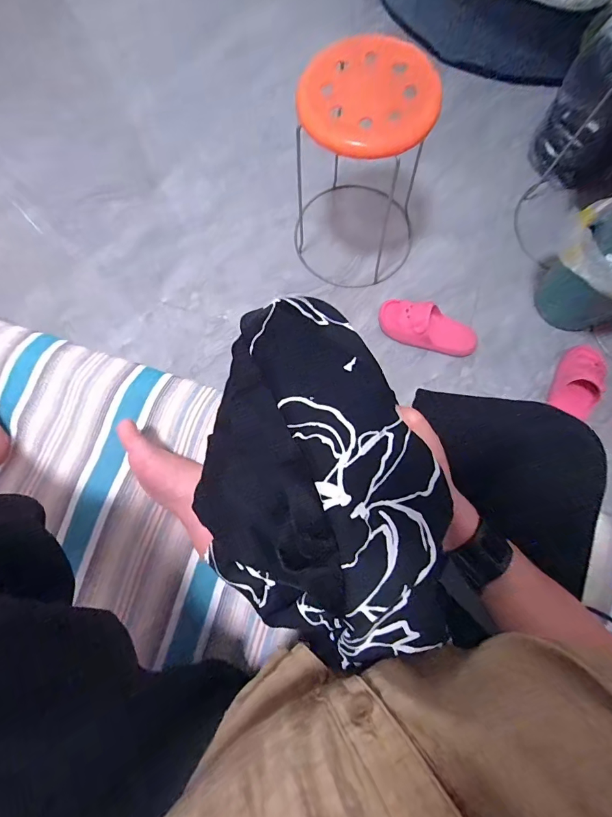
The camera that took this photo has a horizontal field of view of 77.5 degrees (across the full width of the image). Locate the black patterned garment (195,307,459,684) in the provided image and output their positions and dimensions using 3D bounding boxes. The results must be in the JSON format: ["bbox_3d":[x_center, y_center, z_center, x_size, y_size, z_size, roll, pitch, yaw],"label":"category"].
[{"bbox_3d":[0.003,0.050,0.263,0.153,0.091,0.234,-19,71,-5],"label":"black patterned garment"}]

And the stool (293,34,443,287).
[{"bbox_3d":[0.143,-0.625,1.006,0.345,0.457,0.361,-2,77,1],"label":"stool"}]

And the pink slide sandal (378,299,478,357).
[{"bbox_3d":[0.334,-0.220,1.048,0.267,0.096,0.116,13,77,4],"label":"pink slide sandal"}]

